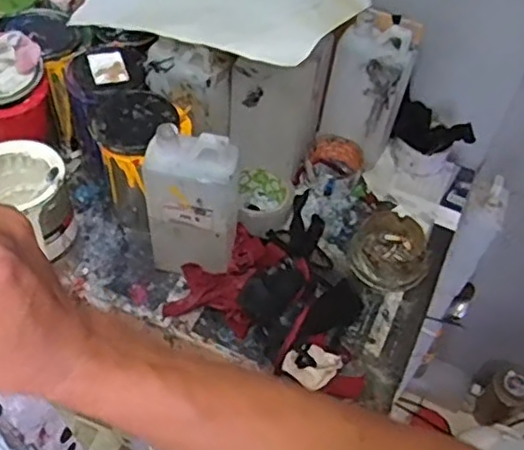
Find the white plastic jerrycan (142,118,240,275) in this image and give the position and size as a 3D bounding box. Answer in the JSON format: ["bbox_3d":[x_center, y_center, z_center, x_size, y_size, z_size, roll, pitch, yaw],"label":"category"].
[{"bbox_3d":[-0.077,-0.024,0.715,0.102,0.194,0.064,8,53,1],"label":"white plastic jerrycan"}]

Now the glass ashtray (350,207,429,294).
[{"bbox_3d":[0.170,0.032,0.834,0.100,0.040,0.097,2,54,-3],"label":"glass ashtray"}]

